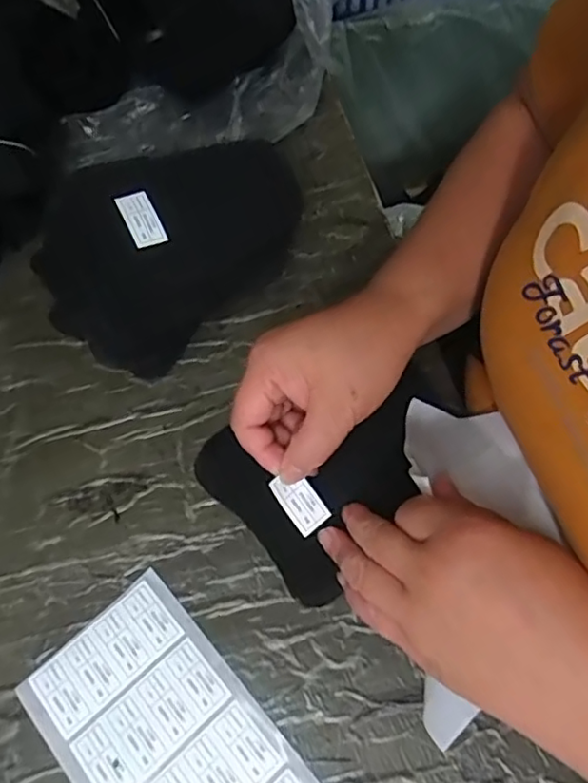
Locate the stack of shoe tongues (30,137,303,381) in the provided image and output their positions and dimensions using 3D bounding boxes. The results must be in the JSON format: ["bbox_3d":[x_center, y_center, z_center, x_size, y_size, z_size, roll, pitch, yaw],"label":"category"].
[{"bbox_3d":[-0.084,-0.101,0.423,0.188,0.087,0.119,-26,65,-12],"label":"stack of shoe tongues"}]

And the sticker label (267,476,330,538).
[{"bbox_3d":[0.004,0.063,0.346,0.021,0.005,0.039,-37,102,-12],"label":"sticker label"}]

